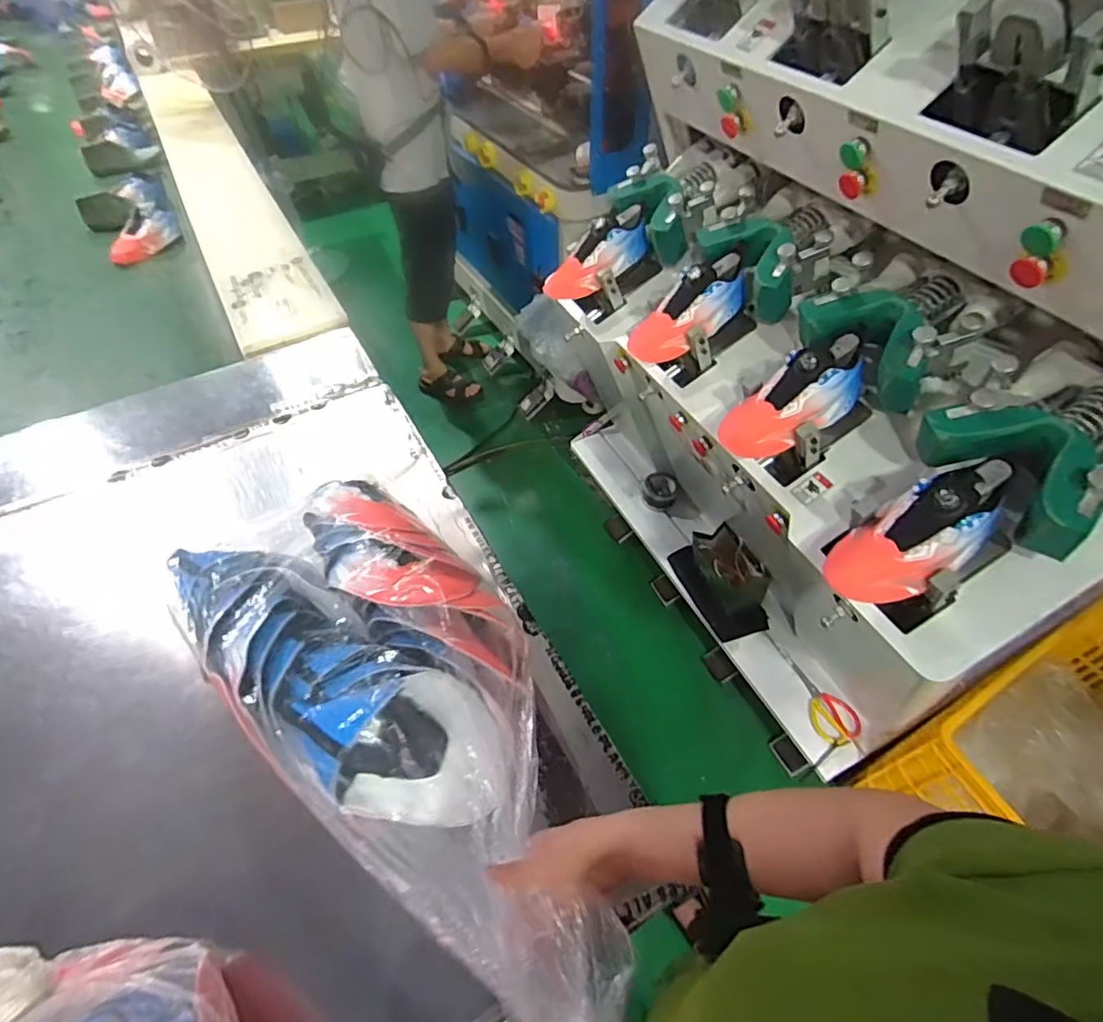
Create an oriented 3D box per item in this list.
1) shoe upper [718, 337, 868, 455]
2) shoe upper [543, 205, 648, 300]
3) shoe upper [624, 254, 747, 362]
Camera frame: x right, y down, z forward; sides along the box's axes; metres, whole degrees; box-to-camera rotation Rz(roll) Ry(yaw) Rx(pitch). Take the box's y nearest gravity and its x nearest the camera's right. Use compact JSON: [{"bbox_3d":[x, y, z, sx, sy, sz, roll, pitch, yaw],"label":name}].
[{"bbox_3d":[0.401,-0.169,0.934,0.252,0.145,0.108,-37,49,21],"label":"shoe upper"},{"bbox_3d":[0.098,-0.537,1.231,0.258,0.107,0.100,-36,54,10],"label":"shoe upper"},{"bbox_3d":[0.256,-0.364,1.086,0.249,0.105,0.103,-33,45,28],"label":"shoe upper"}]

